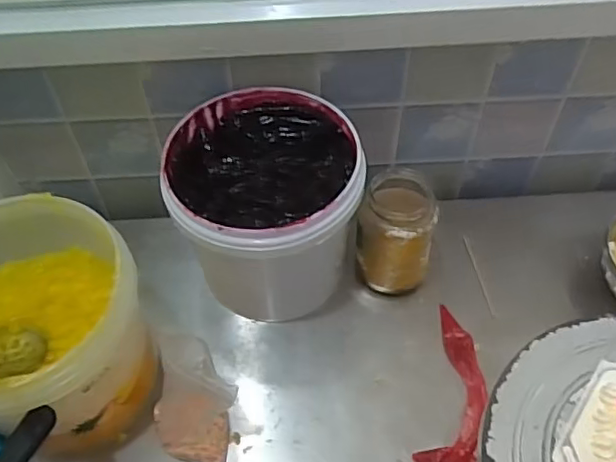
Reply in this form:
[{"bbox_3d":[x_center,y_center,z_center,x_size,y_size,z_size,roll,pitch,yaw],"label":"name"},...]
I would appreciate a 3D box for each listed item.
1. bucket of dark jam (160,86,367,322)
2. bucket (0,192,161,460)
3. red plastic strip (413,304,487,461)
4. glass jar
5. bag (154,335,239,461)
[{"bbox_3d":[-0.042,-0.012,0.687,0.195,0.225,0.199,-1,53,1],"label":"bucket of dark jam"},{"bbox_3d":[-0.256,0.101,0.579,0.187,0.198,0.185,-1,53,1],"label":"bucket"},{"bbox_3d":[0.154,0.179,0.624,0.062,0.030,0.220,8,53,7],"label":"red plastic strip"},{"bbox_3d":[0.100,0.008,0.683,0.086,0.154,0.079,8,53,8],"label":"glass jar"},{"bbox_3d":[-0.113,0.171,0.589,0.078,0.149,0.033,-9,18,-5],"label":"bag"}]

